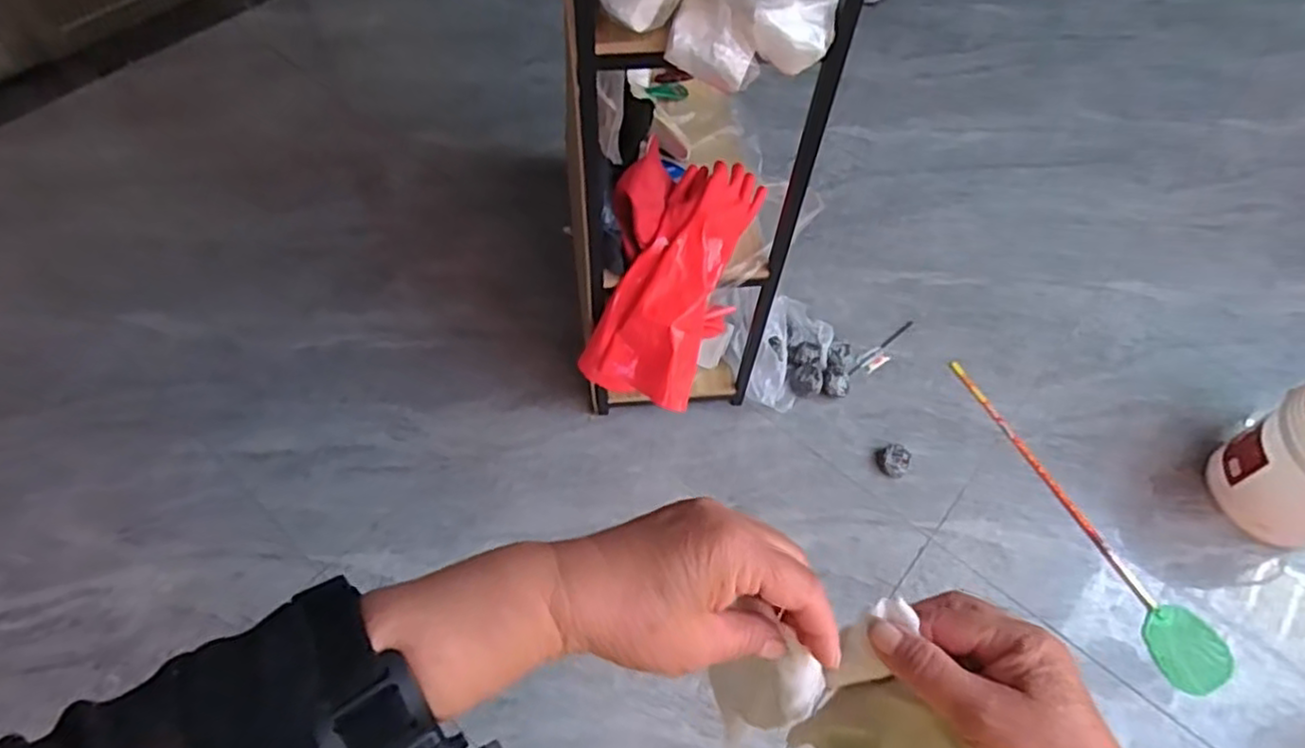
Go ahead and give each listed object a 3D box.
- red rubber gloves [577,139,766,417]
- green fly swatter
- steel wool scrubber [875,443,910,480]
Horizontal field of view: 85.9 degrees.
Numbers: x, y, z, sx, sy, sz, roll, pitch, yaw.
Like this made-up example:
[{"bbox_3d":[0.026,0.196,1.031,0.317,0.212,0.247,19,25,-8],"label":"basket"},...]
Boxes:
[{"bbox_3d":[0.018,-0.143,1.070,0.174,0.164,0.376,21,100,11],"label":"red rubber gloves"},{"bbox_3d":[0.826,0.251,1.354,0.120,0.019,0.702,-18,62,-14],"label":"green fly swatter"},{"bbox_3d":[0.479,0.169,1.389,0.061,0.039,0.064,2,59,-3],"label":"steel wool scrubber"}]

